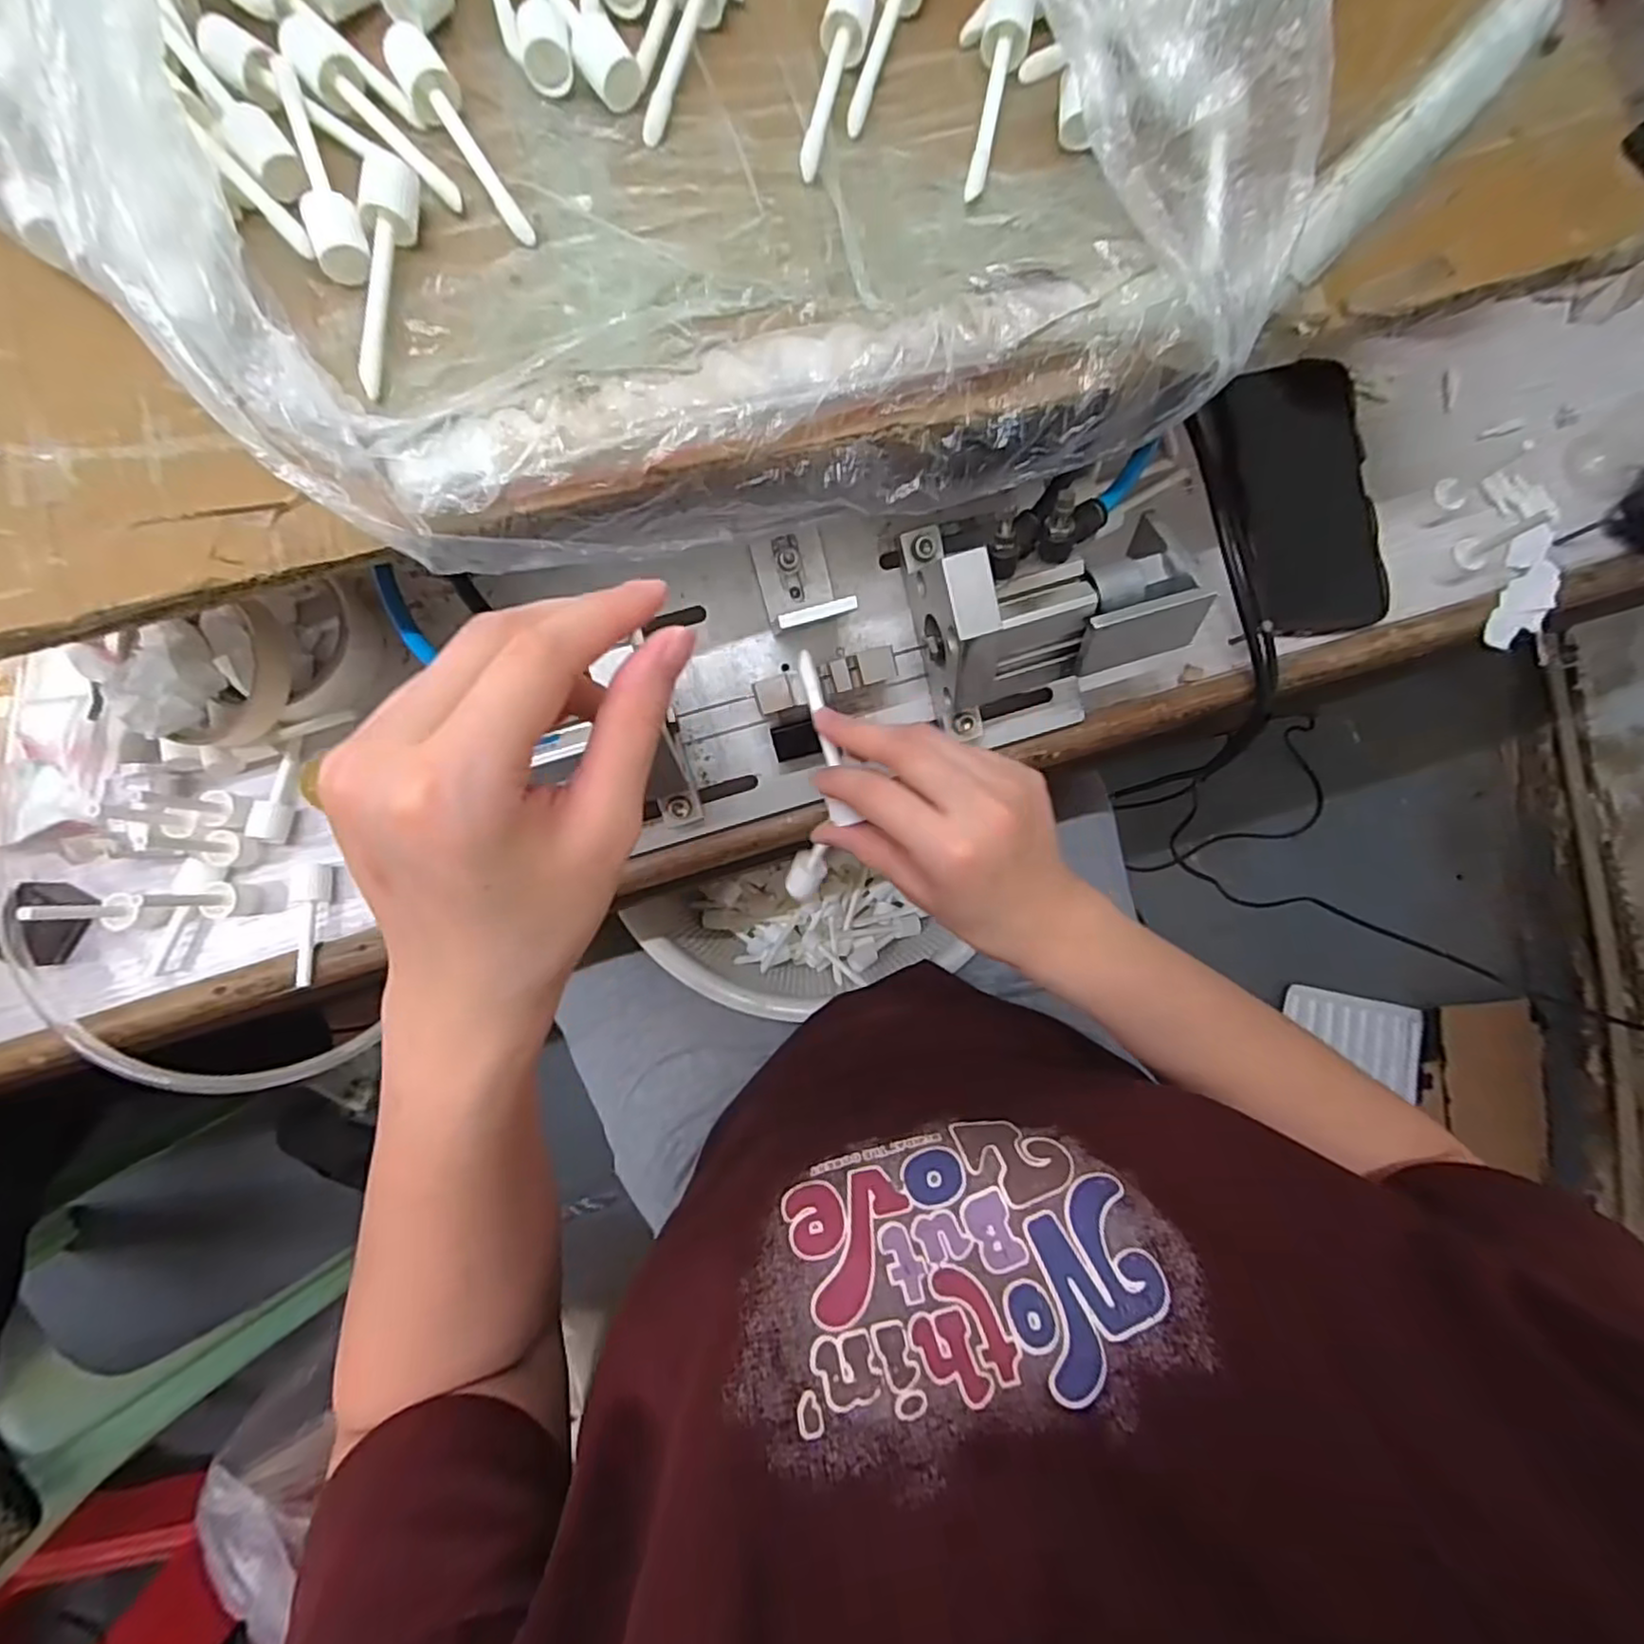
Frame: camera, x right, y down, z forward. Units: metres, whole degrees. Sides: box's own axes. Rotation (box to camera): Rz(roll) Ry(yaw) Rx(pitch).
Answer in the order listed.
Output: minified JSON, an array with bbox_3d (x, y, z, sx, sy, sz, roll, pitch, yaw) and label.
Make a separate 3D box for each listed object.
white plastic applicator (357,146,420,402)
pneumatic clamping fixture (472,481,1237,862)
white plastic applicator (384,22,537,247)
[{"bbox_3d":[-0.160,-0.203,0.253,0.016,0.015,0.089,2,85,-2],"label":"white plastic applicator"},{"bbox_3d":[0.040,-0.095,0.352,0.295,0.105,0.129,-17,86,-4],"label":"pneumatic clamping fixture"},{"bbox_3d":[-0.136,-0.255,0.258,0.020,0.016,0.085,-27,87,-4],"label":"white plastic applicator"}]

